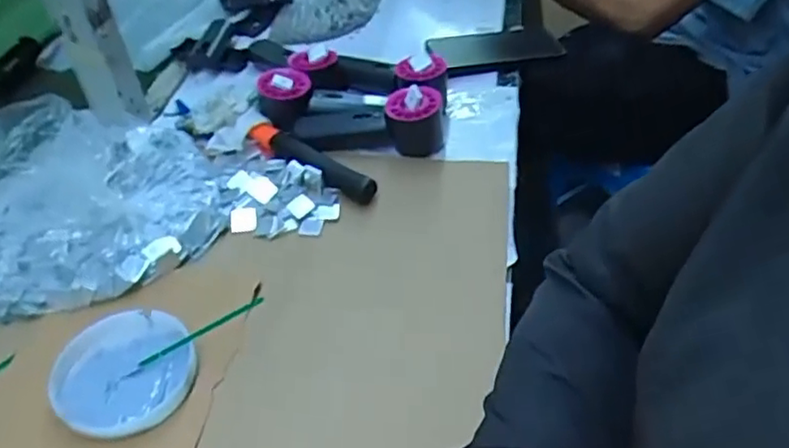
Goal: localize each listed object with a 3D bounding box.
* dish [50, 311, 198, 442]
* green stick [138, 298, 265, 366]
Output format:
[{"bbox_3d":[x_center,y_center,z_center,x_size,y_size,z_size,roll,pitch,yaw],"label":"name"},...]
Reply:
[{"bbox_3d":[-0.202,0.107,0.479,0.098,0.015,0.106,-2,44,2],"label":"dish"},{"bbox_3d":[-0.146,0.082,0.486,0.103,0.006,0.008,-28,48,-5],"label":"green stick"}]

